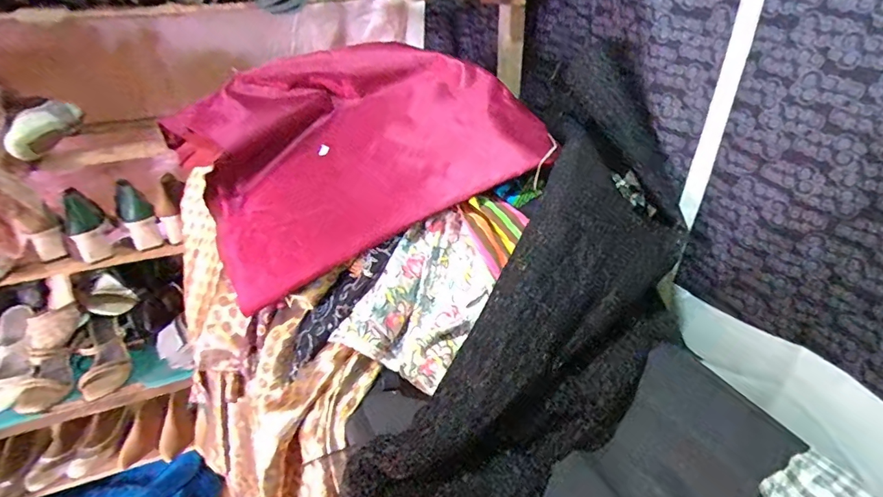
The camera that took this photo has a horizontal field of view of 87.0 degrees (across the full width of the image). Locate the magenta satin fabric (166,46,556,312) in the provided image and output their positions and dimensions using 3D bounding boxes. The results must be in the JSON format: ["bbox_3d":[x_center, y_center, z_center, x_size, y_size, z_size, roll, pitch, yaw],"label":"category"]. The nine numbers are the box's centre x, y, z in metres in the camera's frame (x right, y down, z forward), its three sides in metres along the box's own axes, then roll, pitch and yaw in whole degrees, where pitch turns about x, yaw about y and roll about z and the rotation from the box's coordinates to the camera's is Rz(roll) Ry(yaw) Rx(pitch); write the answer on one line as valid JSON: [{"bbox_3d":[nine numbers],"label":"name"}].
[{"bbox_3d":[-0.119,-0.152,0.740,0.486,0.228,0.334,-13,36,-19],"label":"magenta satin fabric"}]

